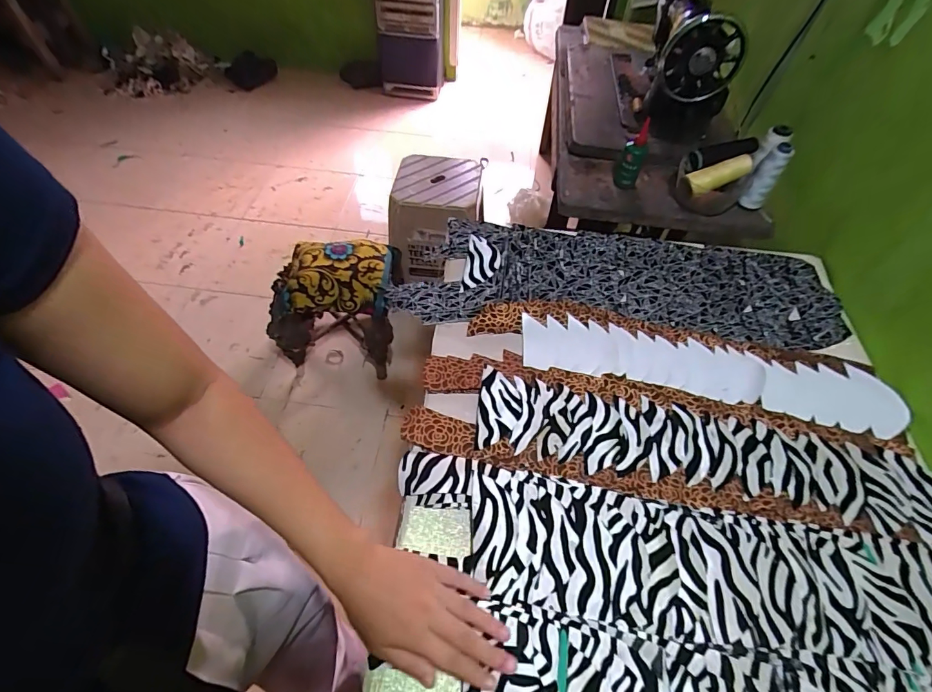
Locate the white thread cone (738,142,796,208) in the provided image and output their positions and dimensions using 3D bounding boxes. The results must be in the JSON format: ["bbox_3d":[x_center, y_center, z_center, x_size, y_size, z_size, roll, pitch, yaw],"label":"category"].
[{"bbox_3d":[0.524,-0.290,0.762,0.044,0.112,0.035,34,58,19],"label":"white thread cone"}]

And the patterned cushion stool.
[{"bbox_3d":[-0.401,-0.136,1.327,0.372,0.346,0.296,2,54,-1],"label":"patterned cushion stool"}]

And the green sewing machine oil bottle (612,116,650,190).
[{"bbox_3d":[0.308,-0.350,0.797,0.044,0.098,0.057,15,54,6],"label":"green sewing machine oil bottle"}]

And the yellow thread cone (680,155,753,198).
[{"bbox_3d":[0.446,-0.301,0.765,0.126,0.036,0.033,-21,57,-1],"label":"yellow thread cone"}]

